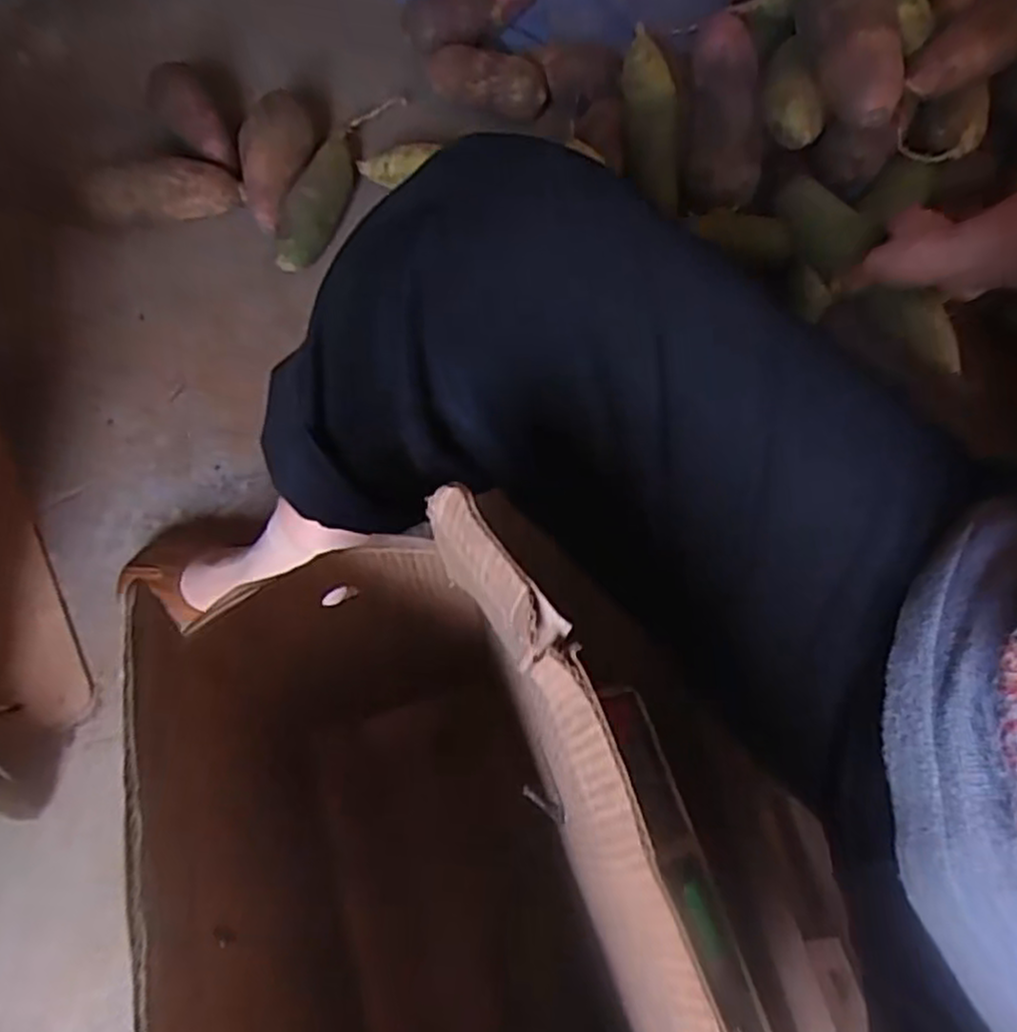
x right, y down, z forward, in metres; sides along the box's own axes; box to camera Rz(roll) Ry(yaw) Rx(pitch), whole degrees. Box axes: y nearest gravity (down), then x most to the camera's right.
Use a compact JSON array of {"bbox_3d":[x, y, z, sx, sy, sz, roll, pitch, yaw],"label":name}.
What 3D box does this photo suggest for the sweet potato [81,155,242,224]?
[{"bbox_3d":[-0.377,-0.355,0.804,0.151,0.053,0.059,-19,71,-9],"label":"sweet potato"}]

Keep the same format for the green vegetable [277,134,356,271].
[{"bbox_3d":[-0.204,-0.356,0.814,0.053,0.062,0.198,16,69,4],"label":"green vegetable"}]

